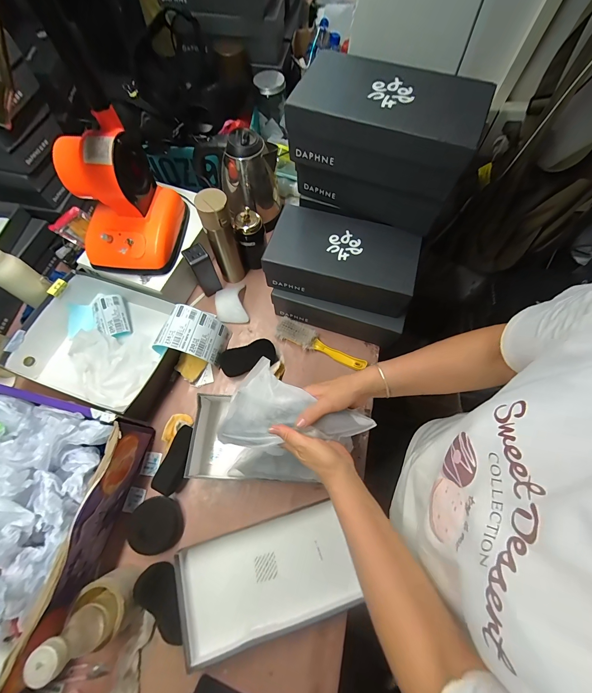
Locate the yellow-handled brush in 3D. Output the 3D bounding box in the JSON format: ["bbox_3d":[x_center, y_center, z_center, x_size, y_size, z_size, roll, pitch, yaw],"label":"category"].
[{"bbox_3d":[0.058,-0.006,0.676,0.228,0.035,0.054,24,70,9],"label":"yellow-handled brush"}]

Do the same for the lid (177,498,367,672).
[{"bbox_3d":[-0.051,0.410,0.511,0.297,0.024,0.168,-16,69,-7],"label":"lid"}]

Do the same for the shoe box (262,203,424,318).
[{"bbox_3d":[0.095,-0.184,0.602,0.288,0.095,0.151,15,68,6],"label":"shoe box"}]

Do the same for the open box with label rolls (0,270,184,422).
[{"bbox_3d":[-0.439,0.003,0.662,0.322,0.091,0.274,17,69,7],"label":"open box with label rolls"}]

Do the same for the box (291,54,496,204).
[{"bbox_3d":[0.151,-0.373,0.482,0.278,0.104,0.164,24,70,9],"label":"box"}]

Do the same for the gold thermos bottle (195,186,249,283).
[{"bbox_3d":[-0.166,-0.245,0.664,0.065,0.238,0.062,12,68,5],"label":"gold thermos bottle"}]

